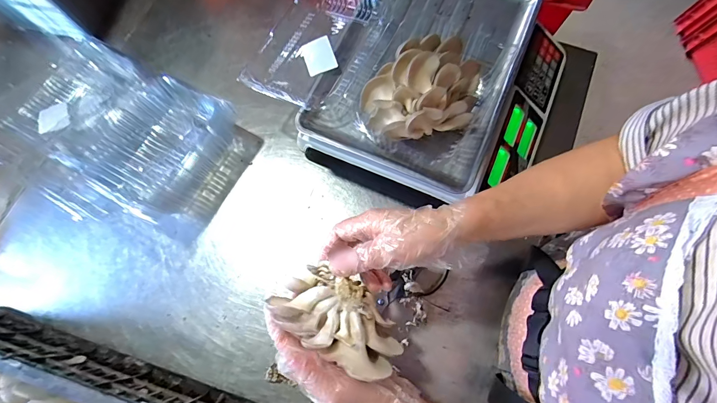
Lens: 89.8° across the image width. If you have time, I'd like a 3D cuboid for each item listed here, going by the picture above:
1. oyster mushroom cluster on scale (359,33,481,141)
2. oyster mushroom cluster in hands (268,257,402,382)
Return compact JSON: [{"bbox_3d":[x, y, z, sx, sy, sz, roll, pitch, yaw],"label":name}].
[{"bbox_3d":[0.079,-0.129,0.431,0.144,0.091,0.105,-40,76,-9],"label":"oyster mushroom cluster on scale"},{"bbox_3d":[-0.018,0.114,0.341,0.124,0.051,0.069,38,78,12],"label":"oyster mushroom cluster in hands"}]

